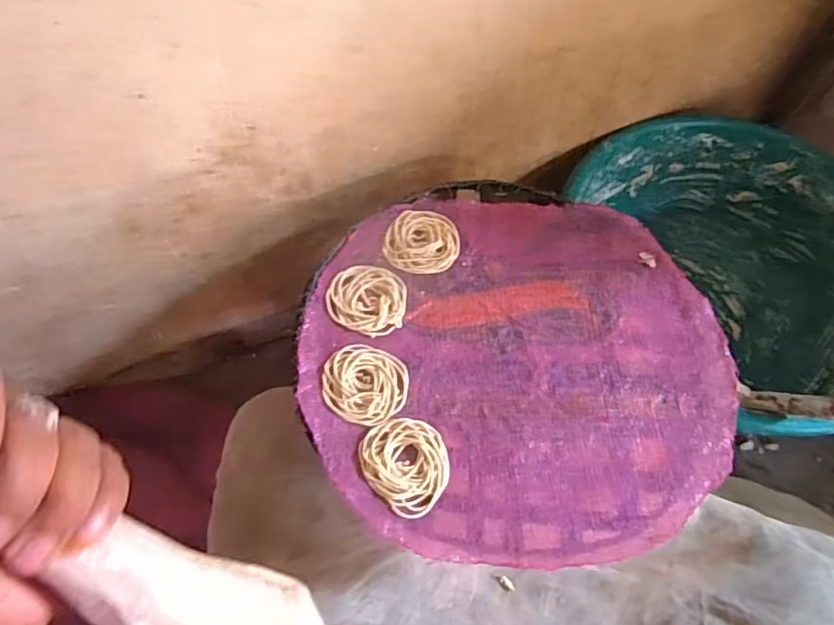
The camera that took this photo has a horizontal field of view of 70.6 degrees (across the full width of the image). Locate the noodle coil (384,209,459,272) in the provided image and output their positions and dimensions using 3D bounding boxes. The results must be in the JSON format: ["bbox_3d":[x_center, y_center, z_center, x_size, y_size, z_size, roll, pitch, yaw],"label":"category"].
[{"bbox_3d":[0.005,-0.069,0.576,0.070,0.011,0.068,1,61,-2],"label":"noodle coil"}]

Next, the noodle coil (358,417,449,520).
[{"bbox_3d":[-0.008,0.115,0.456,0.073,0.007,0.065,40,66,18],"label":"noodle coil"}]

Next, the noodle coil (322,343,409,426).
[{"bbox_3d":[-0.043,0.059,0.491,0.070,0.006,0.067,1,61,-2],"label":"noodle coil"}]

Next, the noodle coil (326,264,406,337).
[{"bbox_3d":[-0.046,-0.014,0.539,0.070,0.008,0.070,1,61,-2],"label":"noodle coil"}]

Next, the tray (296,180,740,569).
[{"bbox_3d":[0.084,0.029,0.514,0.352,0.018,0.347,1,61,-2],"label":"tray"}]

